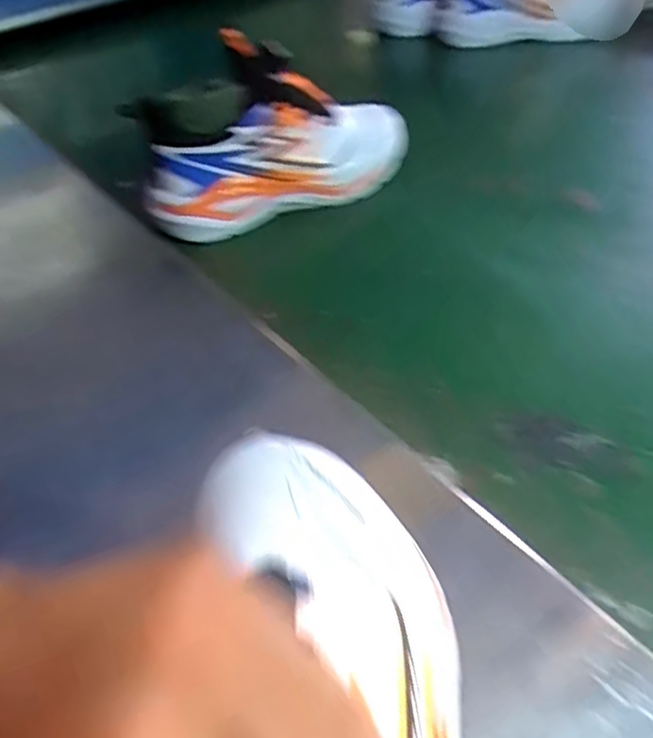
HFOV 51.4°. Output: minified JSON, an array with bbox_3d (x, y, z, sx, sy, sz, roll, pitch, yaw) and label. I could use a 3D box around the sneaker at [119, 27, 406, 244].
[{"bbox_3d":[-0.047,-0.220,0.610,0.255,0.128,0.095,-22,47,-21],"label":"sneaker"}]

